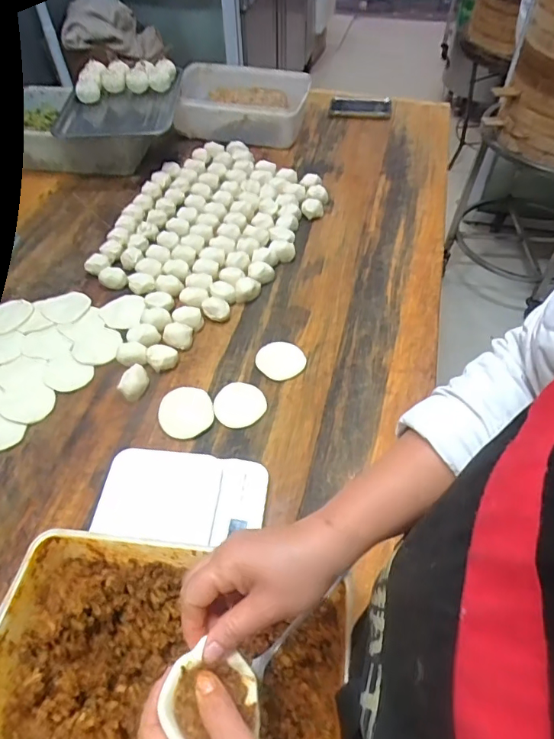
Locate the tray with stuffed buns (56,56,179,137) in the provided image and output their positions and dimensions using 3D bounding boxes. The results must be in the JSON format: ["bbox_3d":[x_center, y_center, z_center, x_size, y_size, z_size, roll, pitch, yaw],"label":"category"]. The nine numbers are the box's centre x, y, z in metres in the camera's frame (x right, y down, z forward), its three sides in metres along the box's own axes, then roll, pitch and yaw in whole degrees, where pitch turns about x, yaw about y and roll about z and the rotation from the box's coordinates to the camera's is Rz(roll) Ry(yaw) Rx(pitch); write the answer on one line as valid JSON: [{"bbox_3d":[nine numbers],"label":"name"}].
[{"bbox_3d":[-0.360,-0.601,1.083,0.257,0.092,0.297,-2,52,-1],"label":"tray with stuffed buns"}]

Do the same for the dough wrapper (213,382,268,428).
[{"bbox_3d":[-0.055,0.051,0.704,0.074,0.011,0.071,0,52,0],"label":"dough wrapper"}]

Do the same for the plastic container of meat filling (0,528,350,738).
[{"bbox_3d":[-0.101,0.292,0.451,0.320,0.104,0.215,7,52,6],"label":"plastic container of meat filling"}]

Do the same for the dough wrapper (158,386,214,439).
[{"bbox_3d":[-0.131,0.061,0.693,0.076,0.011,0.079,0,52,0],"label":"dough wrapper"}]

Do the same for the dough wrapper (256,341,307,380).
[{"bbox_3d":[0.007,-0.015,0.757,0.073,0.006,0.067,-3,60,4],"label":"dough wrapper"}]

